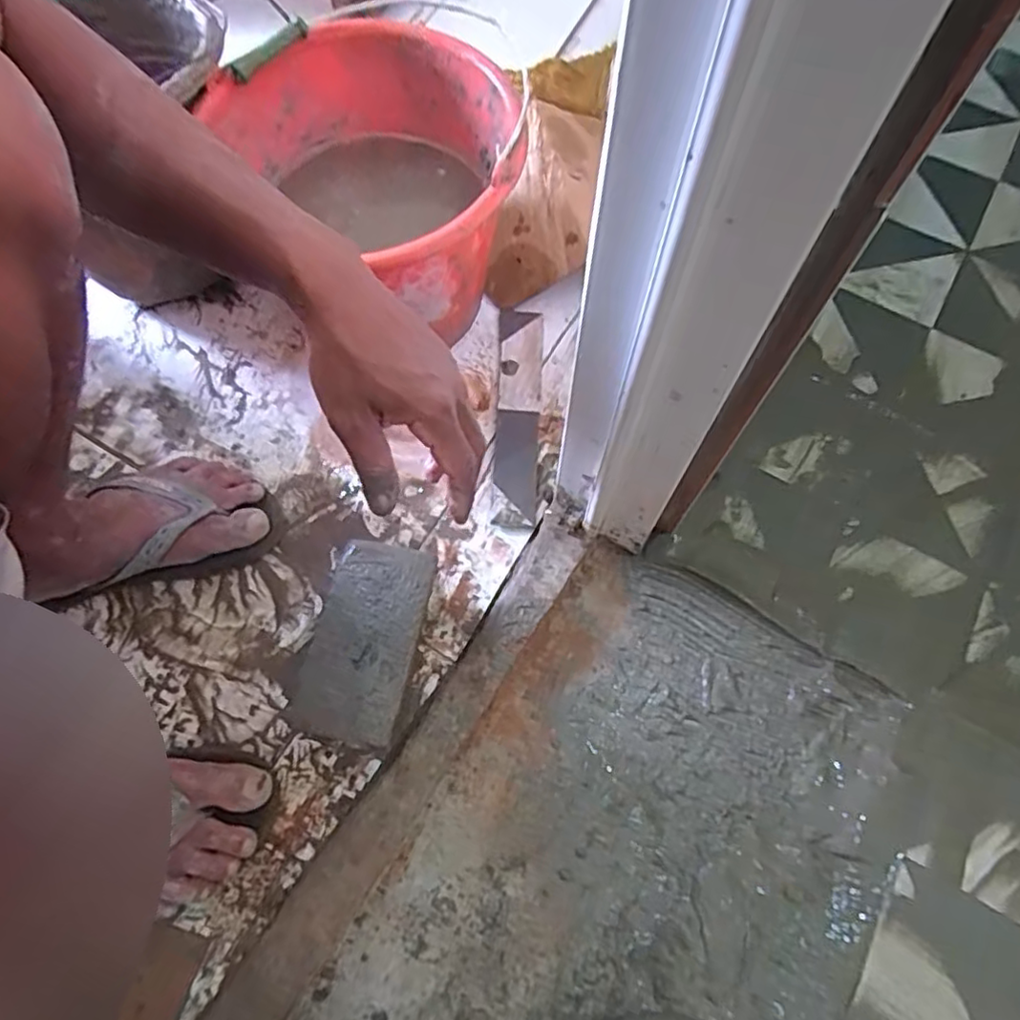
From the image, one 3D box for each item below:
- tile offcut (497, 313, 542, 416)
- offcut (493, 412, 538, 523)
[{"bbox_3d":[0.011,-0.159,0.650,0.044,0.015,0.125,2,68,0],"label":"tile offcut"},{"bbox_3d":[0.005,-0.044,0.612,0.041,0.011,0.116,2,68,0],"label":"offcut"}]

